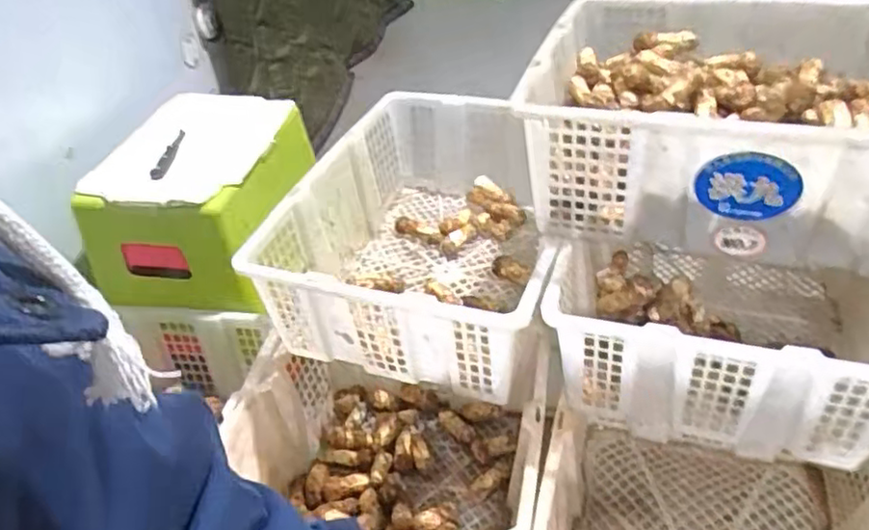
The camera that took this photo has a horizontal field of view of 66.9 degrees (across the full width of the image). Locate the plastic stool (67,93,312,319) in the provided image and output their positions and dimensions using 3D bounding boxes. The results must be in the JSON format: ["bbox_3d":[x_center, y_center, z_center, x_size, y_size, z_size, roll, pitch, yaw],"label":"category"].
[{"bbox_3d":[-0.348,-0.106,1.039,0.263,0.183,0.340,7,41,17],"label":"plastic stool"}]

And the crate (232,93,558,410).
[{"bbox_3d":[0.019,-0.059,0.947,0.350,0.185,0.519,9,42,18],"label":"crate"}]

